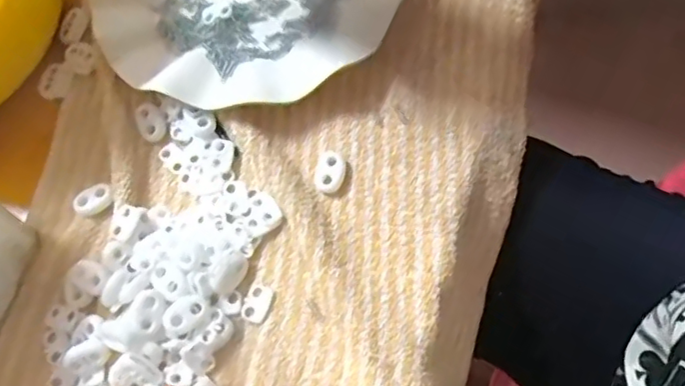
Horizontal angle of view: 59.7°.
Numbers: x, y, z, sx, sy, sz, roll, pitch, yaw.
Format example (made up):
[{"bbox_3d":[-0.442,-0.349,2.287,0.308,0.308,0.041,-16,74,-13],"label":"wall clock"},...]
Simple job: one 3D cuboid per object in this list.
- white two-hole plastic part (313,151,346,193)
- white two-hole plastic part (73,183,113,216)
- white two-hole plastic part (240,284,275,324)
[{"bbox_3d":[-0.007,-0.012,0.317,0.016,0.004,0.023,9,74,4],"label":"white two-hole plastic part"},{"bbox_3d":[-0.134,0.003,0.322,0.021,0.004,0.015,-30,75,-8],"label":"white two-hole plastic part"},{"bbox_3d":[-0.043,0.055,0.300,0.013,0.004,0.018,16,74,6],"label":"white two-hole plastic part"}]

